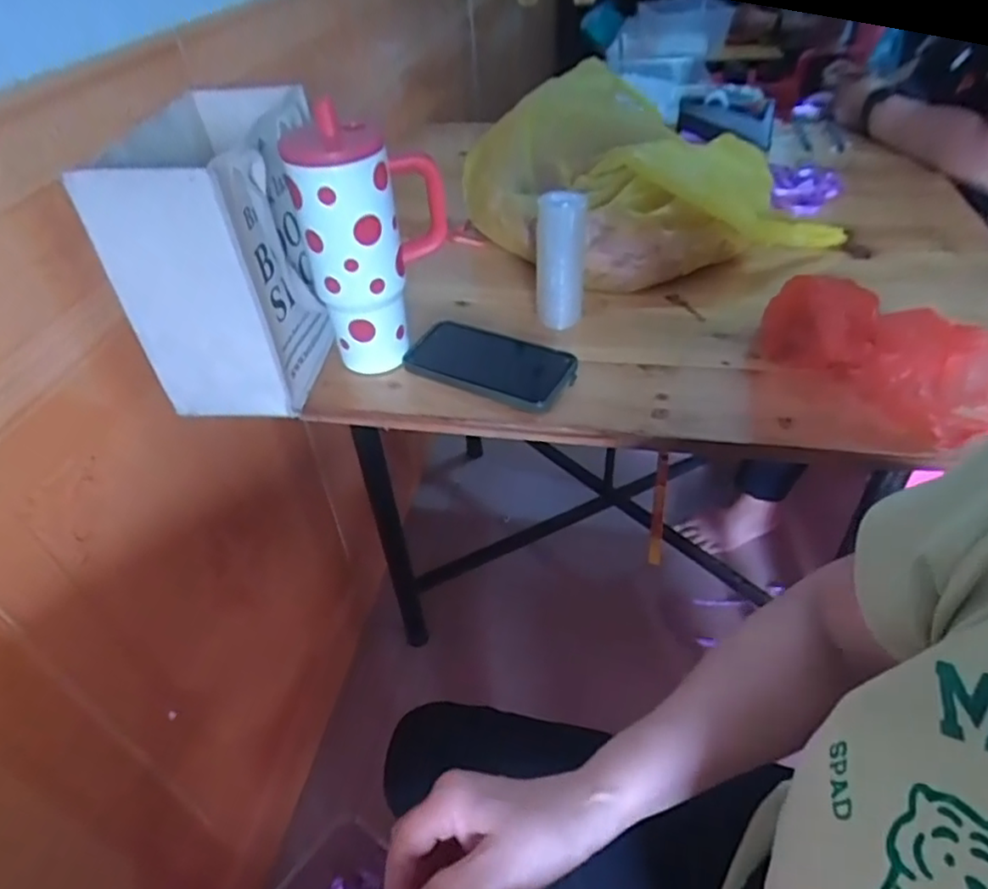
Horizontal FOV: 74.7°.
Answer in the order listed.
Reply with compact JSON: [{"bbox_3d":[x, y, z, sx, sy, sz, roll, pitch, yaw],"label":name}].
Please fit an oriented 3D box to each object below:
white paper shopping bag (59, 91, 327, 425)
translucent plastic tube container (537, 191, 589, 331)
[{"bbox_3d":[-0.235,-0.178,0.598,0.128,0.215,0.218,-3,42,1],"label":"white paper shopping bag"},{"bbox_3d":[0.068,-0.194,0.662,0.049,0.134,0.047,3,42,7],"label":"translucent plastic tube container"}]

